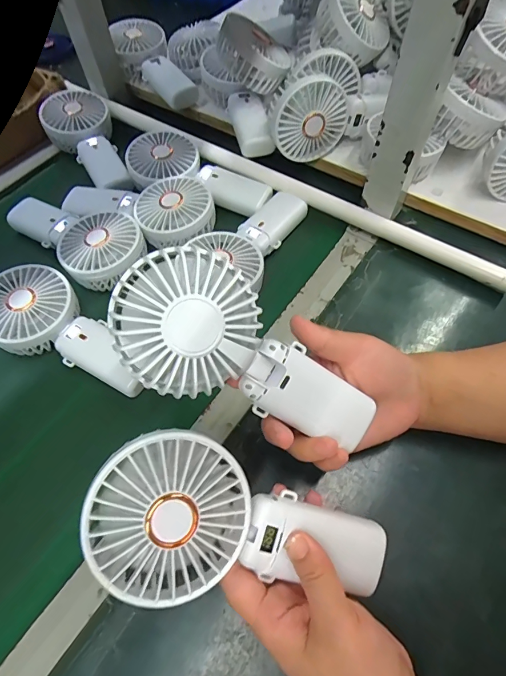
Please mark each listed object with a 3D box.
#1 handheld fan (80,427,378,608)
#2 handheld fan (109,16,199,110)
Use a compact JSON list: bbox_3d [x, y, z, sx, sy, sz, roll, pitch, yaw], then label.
[{"bbox_3d":[-0.004,0.112,0.228,0.179,0.038,0.083,21,61,-17],"label":"handheld fan"},{"bbox_3d":[-0.141,-0.386,0.545,0.076,0.052,0.162,-25,61,-11],"label":"handheld fan"}]

